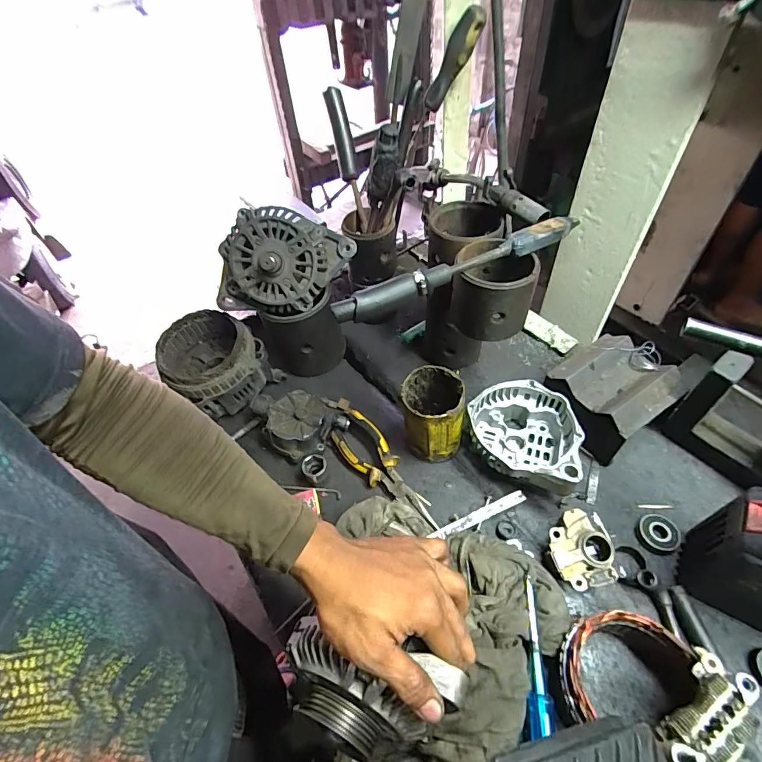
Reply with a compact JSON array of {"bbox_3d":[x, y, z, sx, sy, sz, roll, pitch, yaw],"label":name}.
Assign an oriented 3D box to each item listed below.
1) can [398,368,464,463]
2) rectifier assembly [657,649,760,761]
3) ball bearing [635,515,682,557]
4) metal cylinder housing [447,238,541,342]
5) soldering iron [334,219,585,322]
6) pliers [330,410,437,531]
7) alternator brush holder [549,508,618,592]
[{"bbox_3d":[0.066,0.044,0.530,0.074,0.113,0.080,-11,50,-4],"label":"can"},{"bbox_3d":[0.240,0.247,0.302,0.092,0.024,0.043,-35,55,-22],"label":"rectifier assembly"},{"bbox_3d":[0.309,0.171,0.464,0.041,0.016,0.040,-3,50,3],"label":"ball bearing"},{"bbox_3d":[0.127,-0.104,0.471,0.088,0.080,0.097,15,53,17],"label":"metal cylinder housing"},{"bbox_3d":[0.080,-0.117,0.428,0.276,0.029,0.028,-21,51,-12],"label":"soldering iron"},{"bbox_3d":[0.006,0.110,0.535,0.053,0.033,0.186,-37,56,-24],"label":"pliers"},{"bbox_3d":[0.213,0.183,0.449,0.060,0.036,0.073,2,50,7],"label":"alternator brush holder"}]

